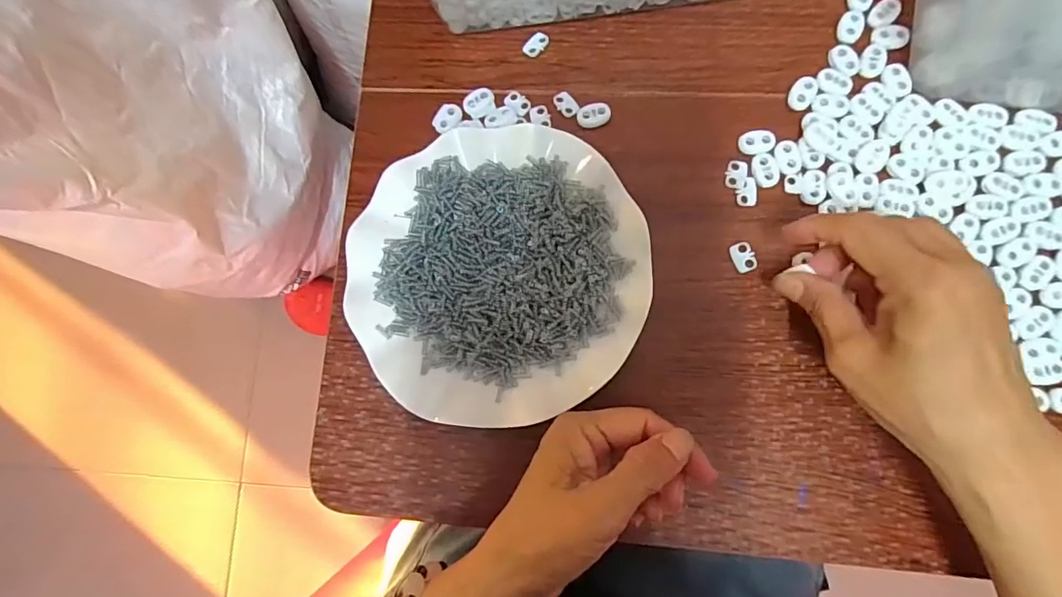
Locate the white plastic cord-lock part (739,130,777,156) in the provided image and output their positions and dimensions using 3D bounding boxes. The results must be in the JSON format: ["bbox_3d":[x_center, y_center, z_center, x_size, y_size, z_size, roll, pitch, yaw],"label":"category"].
[{"bbox_3d":[0.147,-0.101,0.328,0.022,0.004,0.017,4,83,6],"label":"white plastic cord-lock part"}]

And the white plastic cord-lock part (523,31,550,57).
[{"bbox_3d":[0.003,-0.180,0.357,0.013,0.005,0.020,41,88,9],"label":"white plastic cord-lock part"}]

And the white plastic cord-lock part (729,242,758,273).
[{"bbox_3d":[0.134,-0.026,0.319,0.014,0.004,0.019,-16,81,3],"label":"white plastic cord-lock part"}]

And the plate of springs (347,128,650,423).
[{"bbox_3d":[-0.021,-0.016,0.320,0.178,0.025,0.180,-1,83,6],"label":"plate of springs"}]

